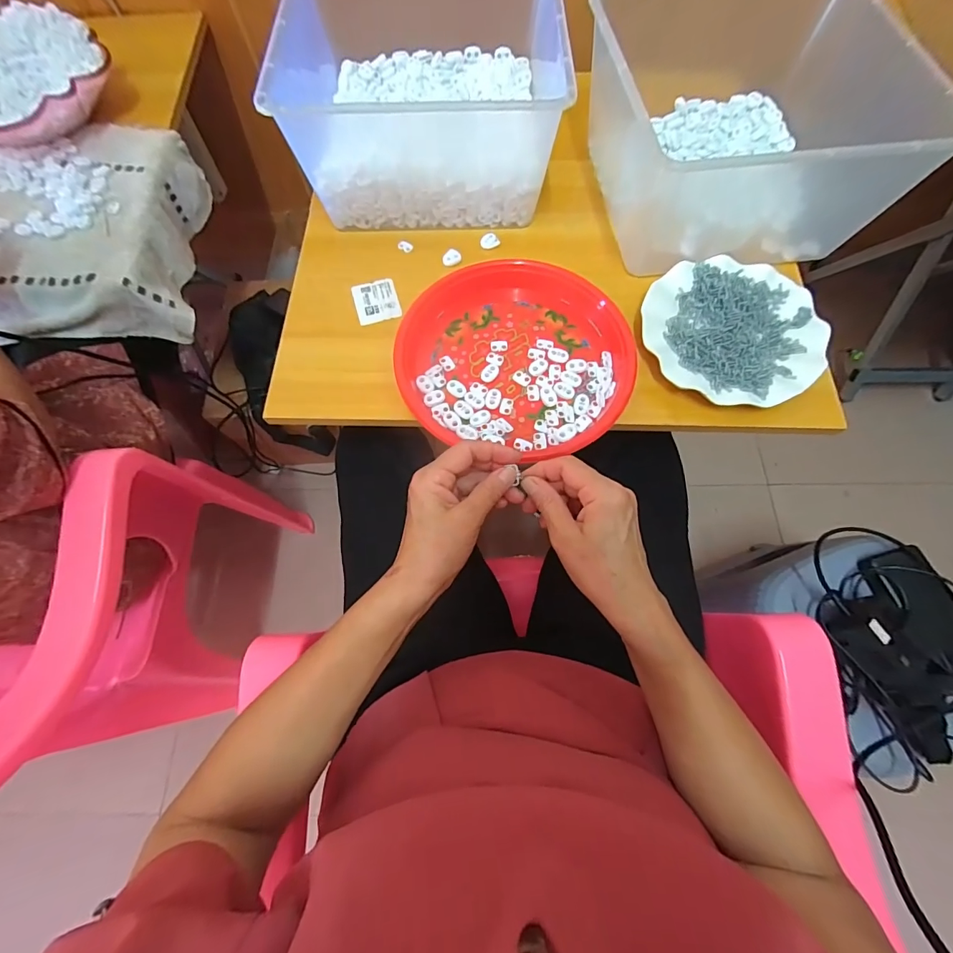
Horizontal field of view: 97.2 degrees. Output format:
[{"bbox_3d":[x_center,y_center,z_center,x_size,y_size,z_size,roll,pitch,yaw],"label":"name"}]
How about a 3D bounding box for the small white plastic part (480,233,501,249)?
[{"bbox_3d":[0.017,-0.289,0.515,0.023,0.008,0.019,4,73,2],"label":"small white plastic part"}]

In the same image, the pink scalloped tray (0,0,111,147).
[{"bbox_3d":[-0.611,-0.517,0.561,0.243,0.071,0.183,-39,74,-11],"label":"pink scalloped tray"}]

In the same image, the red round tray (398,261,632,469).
[{"bbox_3d":[0.041,-0.135,0.449,0.238,0.022,0.225,0,73,1],"label":"red round tray"}]

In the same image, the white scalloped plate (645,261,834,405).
[{"bbox_3d":[0.272,-0.157,0.453,0.180,0.022,0.178,-1,71,2],"label":"white scalloped plate"}]

